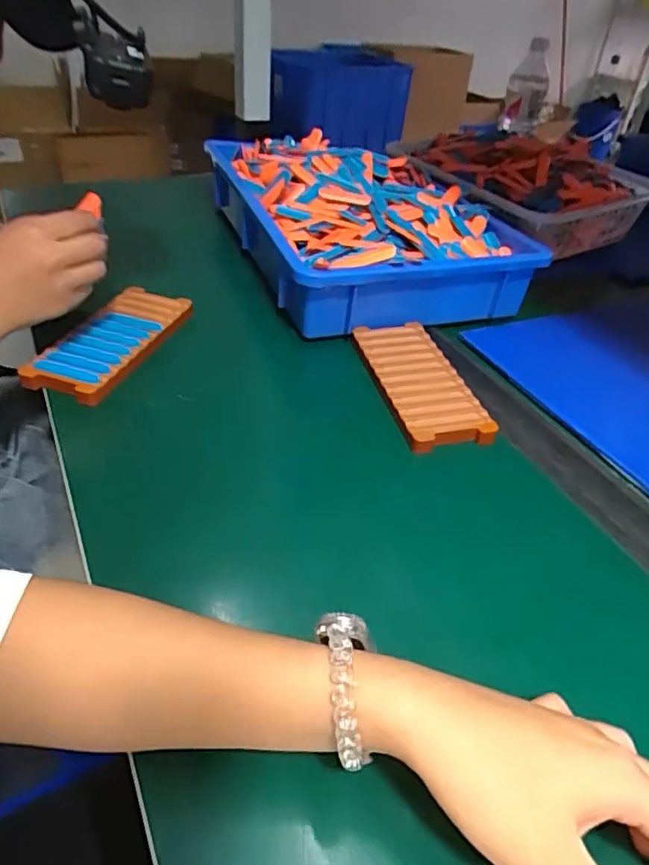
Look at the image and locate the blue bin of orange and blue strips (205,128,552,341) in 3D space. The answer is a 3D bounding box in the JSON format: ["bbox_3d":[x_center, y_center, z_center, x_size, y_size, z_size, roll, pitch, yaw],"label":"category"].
[{"bbox_3d":[0.036,-0.259,0.732,0.291,0.097,0.408,-12,42,-20],"label":"blue bin of orange and blue strips"}]

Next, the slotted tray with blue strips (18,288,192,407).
[{"bbox_3d":[-0.198,-0.087,0.553,0.073,0.020,0.169,14,40,11],"label":"slotted tray with blue strips"}]

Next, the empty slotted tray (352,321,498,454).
[{"bbox_3d":[0.085,-0.049,0.535,0.074,0.015,0.171,-6,40,-14],"label":"empty slotted tray"}]

